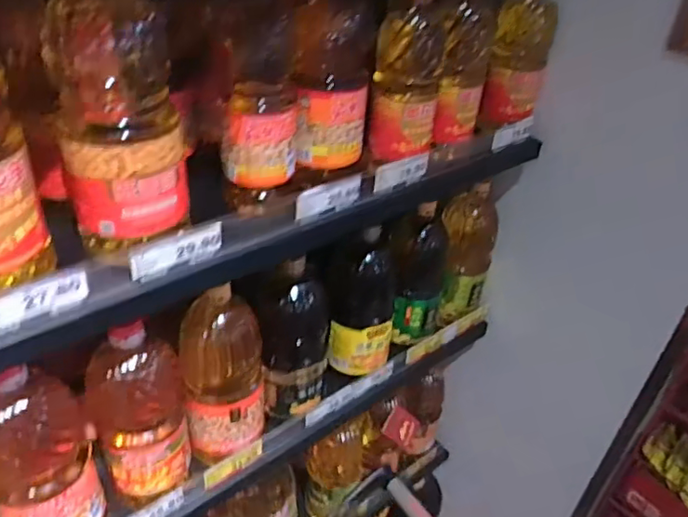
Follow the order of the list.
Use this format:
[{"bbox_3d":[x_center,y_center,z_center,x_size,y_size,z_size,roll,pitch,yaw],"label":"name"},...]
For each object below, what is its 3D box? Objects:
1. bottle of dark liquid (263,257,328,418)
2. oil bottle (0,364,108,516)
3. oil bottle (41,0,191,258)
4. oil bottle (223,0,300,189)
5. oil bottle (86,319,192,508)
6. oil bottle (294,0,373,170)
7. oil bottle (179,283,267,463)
[{"bbox_3d":[-0.067,0.111,0.823,0.099,0.229,0.096,3,37,-4],"label":"bottle of dark liquid"},{"bbox_3d":[-0.325,0.212,0.625,0.104,0.234,0.091,-22,46,-32],"label":"oil bottle"},{"bbox_3d":[-0.198,-0.124,0.517,0.104,0.249,0.095,-6,39,-16],"label":"oil bottle"},{"bbox_3d":[-0.085,-0.171,0.609,0.079,0.230,0.070,3,37,-4],"label":"oil bottle"},{"bbox_3d":[-0.244,0.189,0.708,0.104,0.248,0.081,-9,40,-20],"label":"oil bottle"},{"bbox_3d":[-0.011,-0.214,0.660,0.087,0.237,0.078,6,37,-1],"label":"oil bottle"},{"bbox_3d":[-0.153,0.149,0.765,0.109,0.236,0.084,-11,41,-22],"label":"oil bottle"}]

